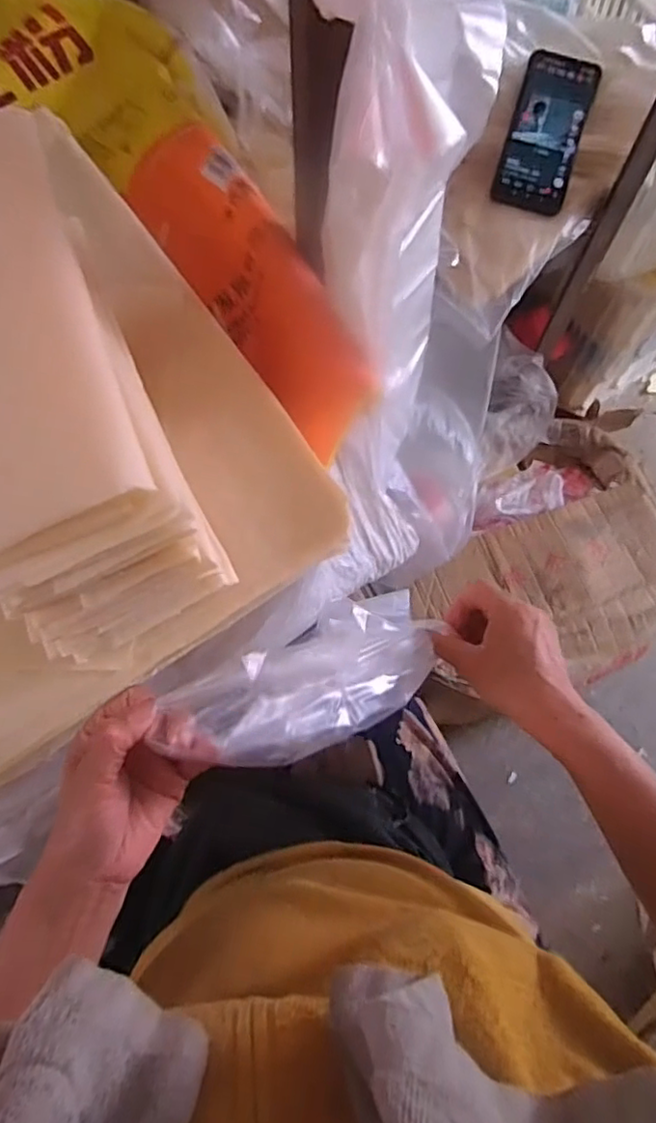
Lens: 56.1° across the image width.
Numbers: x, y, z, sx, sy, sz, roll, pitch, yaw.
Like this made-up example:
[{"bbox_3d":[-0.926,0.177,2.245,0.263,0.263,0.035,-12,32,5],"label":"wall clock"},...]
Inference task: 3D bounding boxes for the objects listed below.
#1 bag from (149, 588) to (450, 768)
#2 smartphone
[{"bbox_3d":[0.004,0.075,0.401,0.213,0.047,0.074,-18,69,-34],"label":"bag"},{"bbox_3d":[0.229,-0.450,0.646,0.076,0.016,0.161,17,91,5],"label":"smartphone"}]

